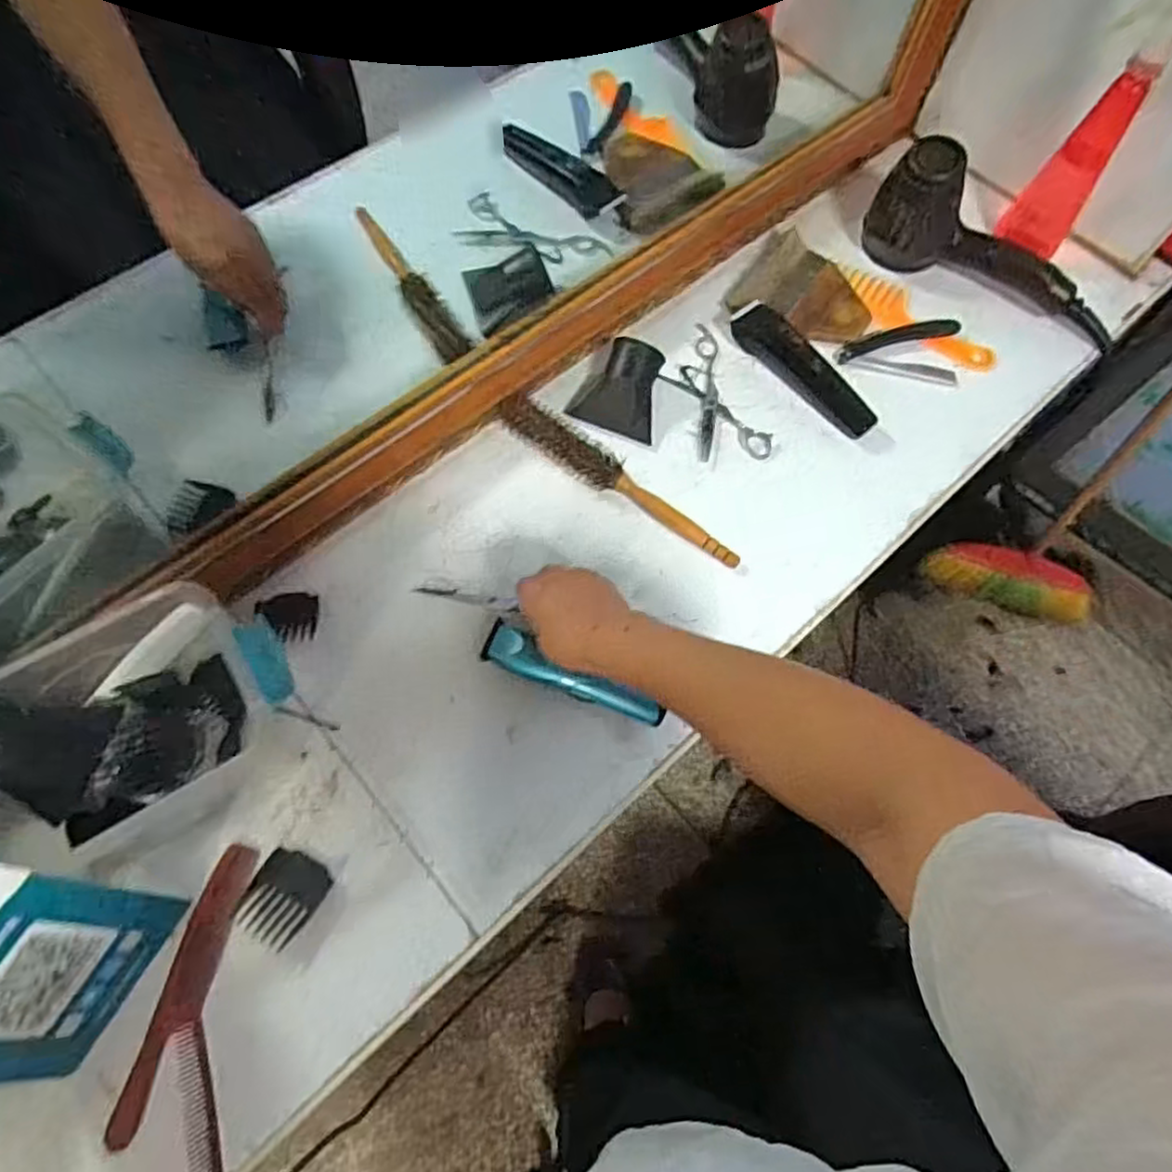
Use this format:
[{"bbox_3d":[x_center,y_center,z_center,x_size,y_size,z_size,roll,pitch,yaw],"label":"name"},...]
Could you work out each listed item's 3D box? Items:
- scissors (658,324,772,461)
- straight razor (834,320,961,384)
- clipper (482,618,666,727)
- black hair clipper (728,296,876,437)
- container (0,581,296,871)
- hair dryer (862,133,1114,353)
[{"bbox_3d":[0.119,-0.186,0.686,0.069,0.010,0.161,-17,68,-9],"label":"scissors"},{"bbox_3d":[0.317,-0.243,0.713,0.114,0.021,0.070,13,67,4],"label":"straight razor"},{"bbox_3d":[-0.011,0.076,0.555,0.148,0.028,0.031,27,68,10],"label":"clipper"},{"bbox_3d":[0.210,-0.213,0.677,0.031,0.043,0.169,-39,73,-17],"label":"black hair clipper"},{"bbox_3d":[-0.318,0.103,0.489,0.216,0.102,0.130,-42,74,-18],"label":"container"},{"bbox_3d":[0.426,-0.346,0.728,0.284,0.115,0.075,29,66,-2],"label":"hair dryer"}]

